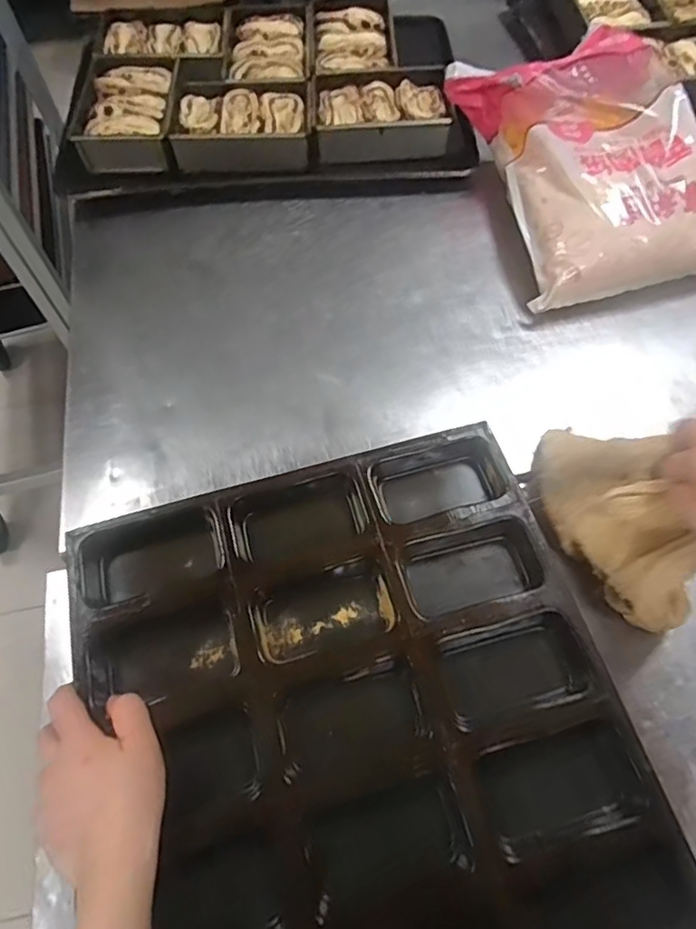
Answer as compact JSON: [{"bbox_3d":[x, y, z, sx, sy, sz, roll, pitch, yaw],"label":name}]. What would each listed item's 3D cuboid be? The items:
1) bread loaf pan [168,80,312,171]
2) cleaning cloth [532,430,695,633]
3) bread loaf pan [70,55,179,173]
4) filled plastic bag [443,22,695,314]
[{"bbox_3d":[-0.151,-0.485,0.835,0.193,0.066,0.127,-2,63,1],"label":"bread loaf pan"},{"bbox_3d":[0.236,0.040,0.513,0.070,0.133,0.200,-18,64,-7],"label":"cleaning cloth"},{"bbox_3d":[-0.316,-0.509,0.836,0.140,0.045,0.205,-3,63,0],"label":"bread loaf pan"},{"bbox_3d":[0.323,-0.394,0.730,0.295,0.124,0.343,-13,63,-5],"label":"filled plastic bag"}]

